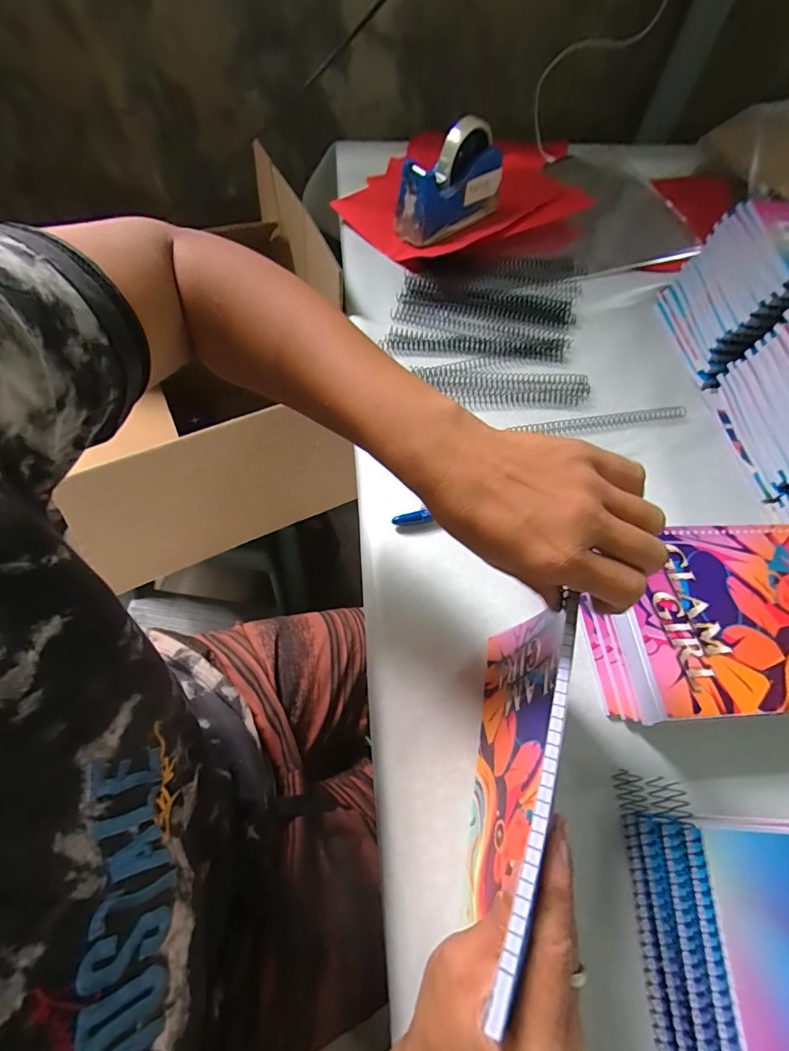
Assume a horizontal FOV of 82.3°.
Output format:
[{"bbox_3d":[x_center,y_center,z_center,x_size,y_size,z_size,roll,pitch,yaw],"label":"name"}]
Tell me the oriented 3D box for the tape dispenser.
[{"bbox_3d":[0.078,-0.466,0.613,0.156,0.096,0.058,-38,71,-19],"label":"tape dispenser"}]

